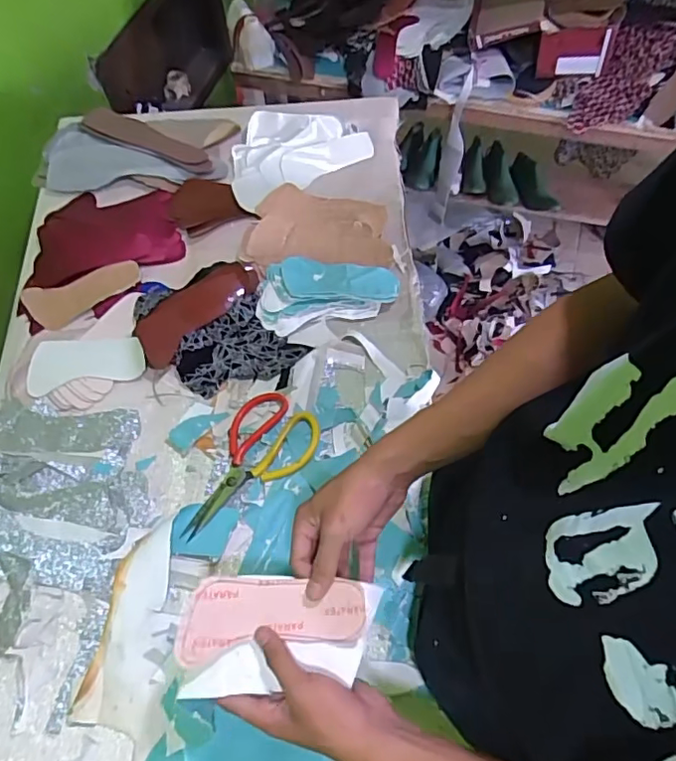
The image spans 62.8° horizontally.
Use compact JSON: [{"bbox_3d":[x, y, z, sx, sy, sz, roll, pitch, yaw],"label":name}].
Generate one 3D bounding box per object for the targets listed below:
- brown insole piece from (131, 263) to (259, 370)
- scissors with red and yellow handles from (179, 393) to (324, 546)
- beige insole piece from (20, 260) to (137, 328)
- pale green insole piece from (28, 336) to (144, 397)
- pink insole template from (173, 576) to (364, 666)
[{"bbox_3d":[-0.204,-0.103,0.790,0.064,0.032,0.188,41,71,21],"label":"brown insole piece"},{"bbox_3d":[-0.111,0.110,0.696,0.107,0.008,0.204,27,67,16],"label":"scissors with red and yellow handles"},{"bbox_3d":[-0.377,-0.128,0.825,0.165,0.008,0.066,-19,88,-11],"label":"beige insole piece"},{"bbox_3d":[-0.344,-0.026,0.757,0.153,0.011,0.067,-10,85,-5],"label":"pale green insole piece"},{"bbox_3d":[-0.056,0.200,0.474,0.153,0.022,0.063,-4,62,1],"label":"pink insole template"}]

